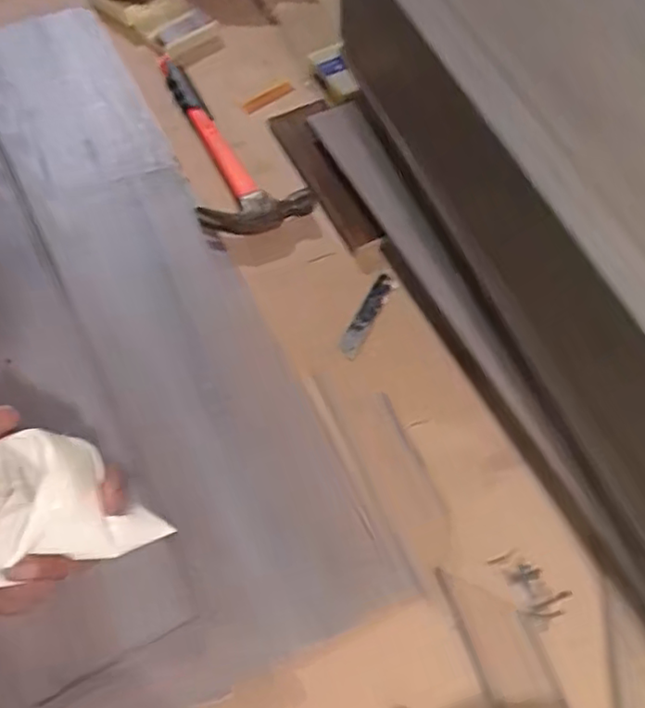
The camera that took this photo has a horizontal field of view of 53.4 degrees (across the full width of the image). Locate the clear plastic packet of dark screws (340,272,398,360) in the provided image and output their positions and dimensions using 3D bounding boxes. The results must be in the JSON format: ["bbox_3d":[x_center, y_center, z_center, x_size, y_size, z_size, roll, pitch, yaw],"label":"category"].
[{"bbox_3d":[0.040,-0.035,0.560,0.018,0.007,0.092,25,64,13],"label":"clear plastic packet of dark screws"}]

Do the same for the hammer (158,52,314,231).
[{"bbox_3d":[-0.091,-0.215,0.638,0.103,0.025,0.237,-17,62,-9],"label":"hammer"}]

